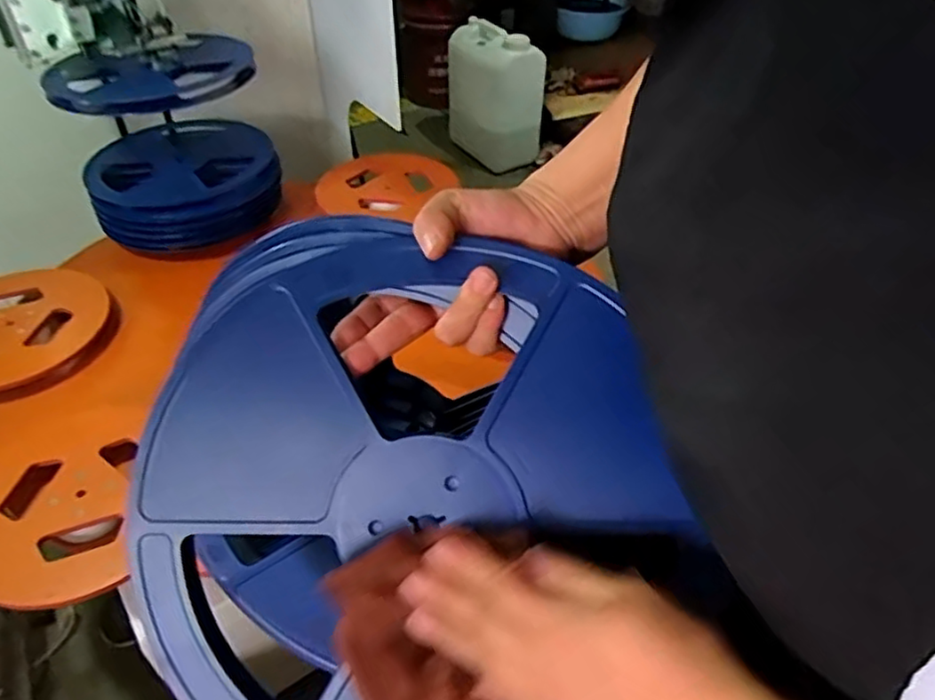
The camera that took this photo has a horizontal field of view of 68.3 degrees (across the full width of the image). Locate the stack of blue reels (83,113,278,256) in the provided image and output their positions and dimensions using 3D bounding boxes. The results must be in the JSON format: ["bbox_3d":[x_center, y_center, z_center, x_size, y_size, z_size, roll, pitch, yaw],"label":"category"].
[{"bbox_3d":[-0.515,-0.319,1.269,0.306,0.117,0.312,-17,45,-17],"label":"stack of blue reels"}]

